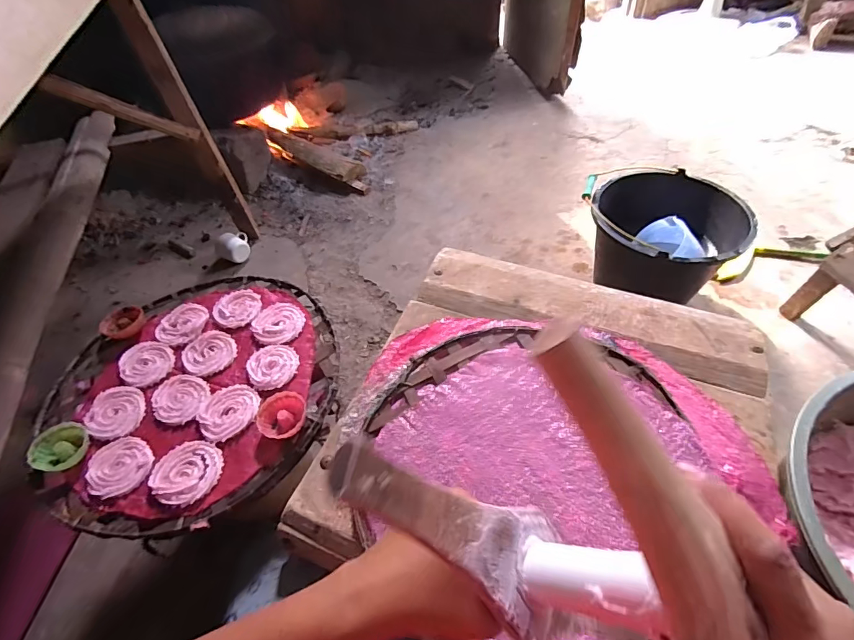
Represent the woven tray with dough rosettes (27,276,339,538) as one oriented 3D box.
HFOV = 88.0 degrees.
[{"bbox_3d":[-0.325,0.084,0.623,0.373,0.043,0.387,-21,51,-12],"label":"woven tray with dough rosettes"}]

